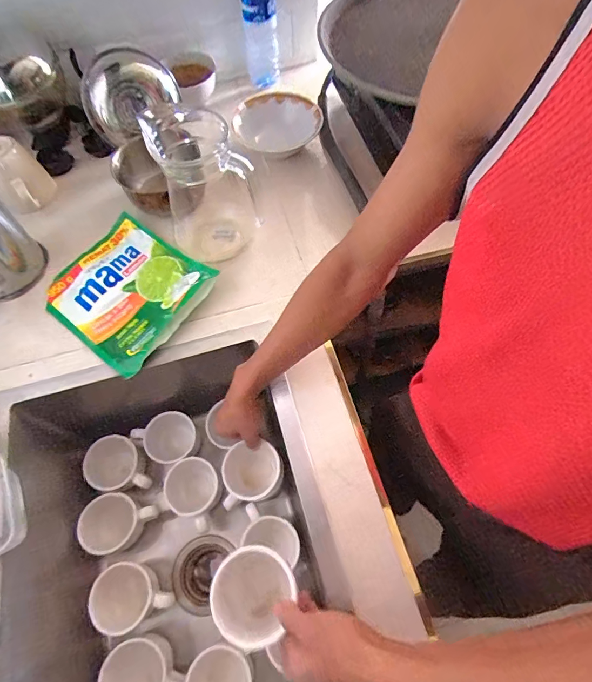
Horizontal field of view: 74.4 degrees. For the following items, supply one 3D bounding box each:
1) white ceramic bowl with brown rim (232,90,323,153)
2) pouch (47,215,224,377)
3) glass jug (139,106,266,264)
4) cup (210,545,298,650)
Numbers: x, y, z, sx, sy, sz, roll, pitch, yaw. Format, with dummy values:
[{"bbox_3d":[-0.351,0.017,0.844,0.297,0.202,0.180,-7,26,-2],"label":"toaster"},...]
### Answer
[{"bbox_3d":[-0.035,-0.424,0.759,0.163,0.040,0.158,0,63,1],"label":"white ceramic bowl with brown rim"},{"bbox_3d":[-0.263,-0.082,0.603,0.224,0.032,0.198,34,69,17],"label":"pouch"},{"bbox_3d":[-0.136,-0.226,0.595,0.127,0.226,0.153,-16,64,-7],"label":"glass jug"},{"bbox_3d":[-0.042,0.271,0.423,0.081,0.076,0.086,-10,64,-4],"label":"cup"}]

